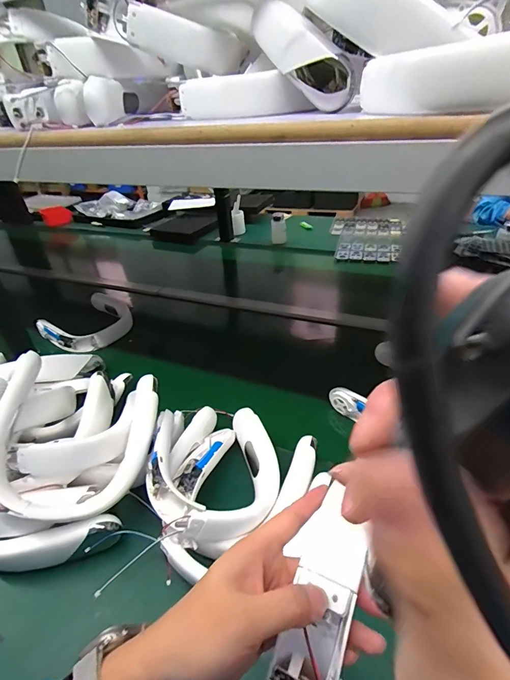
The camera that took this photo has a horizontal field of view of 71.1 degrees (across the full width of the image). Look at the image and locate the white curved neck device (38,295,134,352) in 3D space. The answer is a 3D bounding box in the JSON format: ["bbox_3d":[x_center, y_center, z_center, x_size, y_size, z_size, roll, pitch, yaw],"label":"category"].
[{"bbox_3d":[-0.416,-0.045,0.914,0.180,0.059,0.199,18,41,29],"label":"white curved neck device"}]

